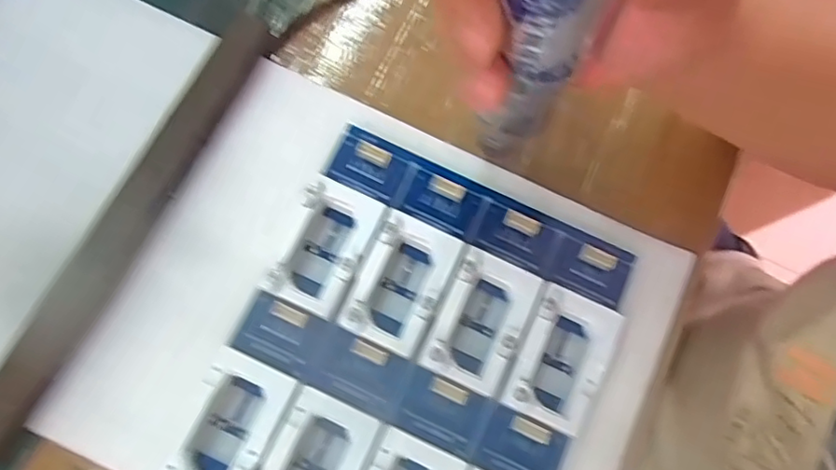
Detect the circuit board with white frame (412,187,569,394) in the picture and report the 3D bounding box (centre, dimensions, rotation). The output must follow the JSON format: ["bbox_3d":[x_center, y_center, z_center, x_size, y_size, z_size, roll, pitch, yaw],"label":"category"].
[{"bbox_3d":[0.038,0.025,0.288,0.040,0.018,0.095,26,74,3],"label":"circuit board with white frame"}]

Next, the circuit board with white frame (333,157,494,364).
[{"bbox_3d":[0.000,0.008,0.289,0.041,0.018,0.095,24,74,2],"label":"circuit board with white frame"}]

